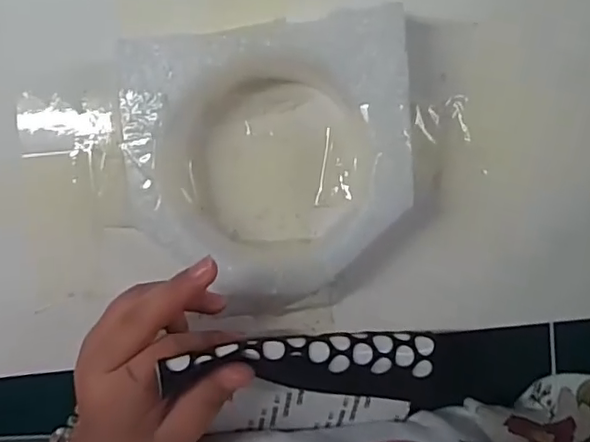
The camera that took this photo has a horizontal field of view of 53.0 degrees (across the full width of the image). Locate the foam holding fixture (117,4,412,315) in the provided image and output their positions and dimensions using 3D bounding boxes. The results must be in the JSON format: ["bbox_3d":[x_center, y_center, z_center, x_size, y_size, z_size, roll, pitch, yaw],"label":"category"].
[{"bbox_3d":[-0.012,-0.029,0.317,0.145,0.038,0.140,-6,93,5],"label":"foam holding fixture"}]

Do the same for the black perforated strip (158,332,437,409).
[{"bbox_3d":[0.006,0.067,0.277,0.127,0.009,0.031,5,94,-16],"label":"black perforated strip"}]

